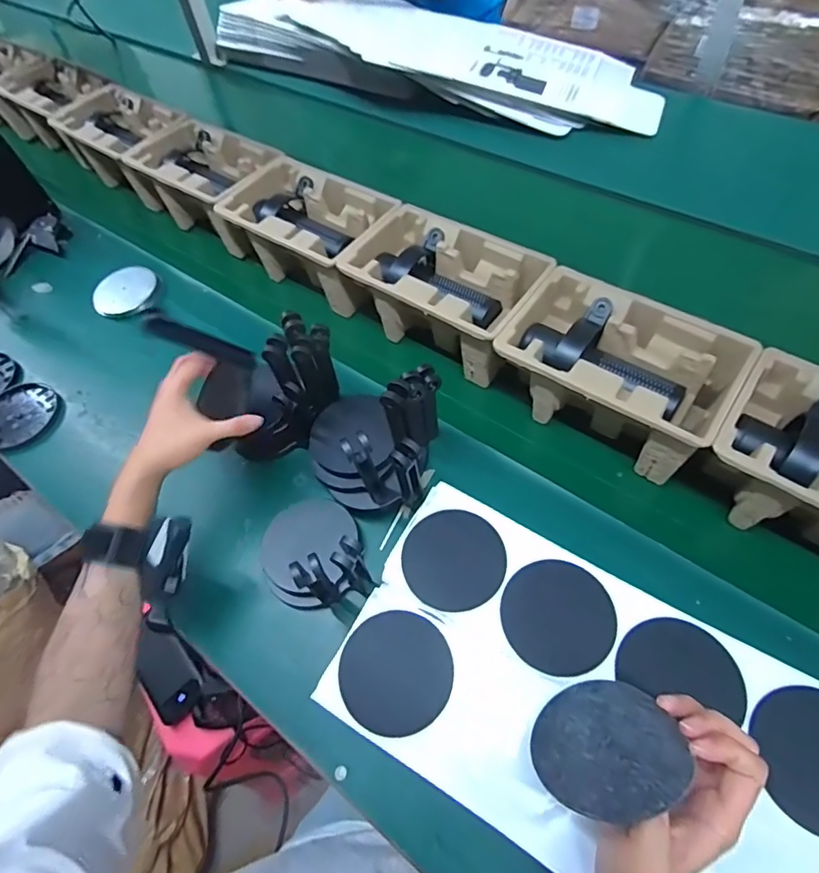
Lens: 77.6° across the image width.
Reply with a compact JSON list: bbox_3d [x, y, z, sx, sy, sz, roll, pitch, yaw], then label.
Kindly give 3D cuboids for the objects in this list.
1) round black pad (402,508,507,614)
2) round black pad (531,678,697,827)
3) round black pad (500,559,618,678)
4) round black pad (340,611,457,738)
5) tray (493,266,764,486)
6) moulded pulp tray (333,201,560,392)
[{"bbox_3d":[0.041,0.113,0.470,0.091,0.005,0.090,-1,63,3],"label":"round black pad"},{"bbox_3d":[0.123,0.192,0.322,0.086,0.005,0.095,-17,14,0],"label":"round black pad"},{"bbox_3d":[0.126,0.151,0.431,0.091,0.008,0.090,-1,60,2],"label":"round black pad"},{"bbox_3d":[-0.011,0.195,0.425,0.090,0.006,0.091,-2,58,3],"label":"round black pad"},{"bbox_3d":[0.218,-0.060,0.567,0.220,0.127,0.147,29,64,20],"label":"tray"},{"bbox_3d":[0.043,-0.178,0.639,0.230,0.098,0.147,30,65,21],"label":"moulded pulp tray"}]

